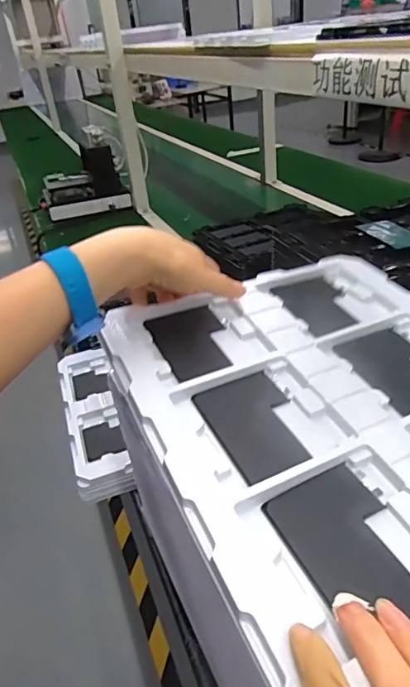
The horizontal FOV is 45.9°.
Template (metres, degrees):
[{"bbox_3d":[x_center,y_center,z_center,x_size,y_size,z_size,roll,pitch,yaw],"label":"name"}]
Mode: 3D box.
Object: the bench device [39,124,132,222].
[{"bbox_3d":[-0.386,-0.521,1.492,0.265,0.223,0.139,-16,34,-14],"label":"bench device"}]

